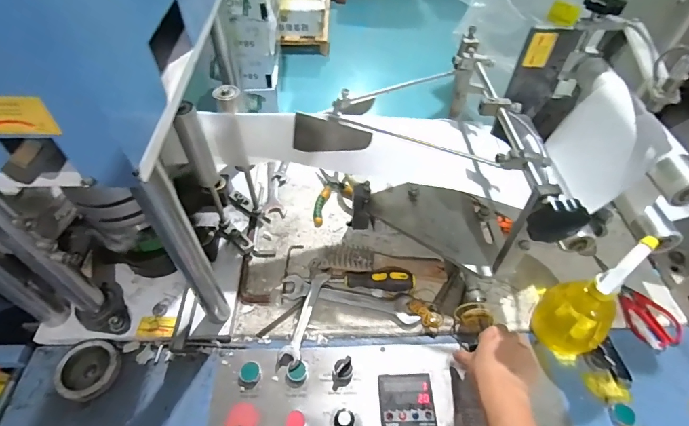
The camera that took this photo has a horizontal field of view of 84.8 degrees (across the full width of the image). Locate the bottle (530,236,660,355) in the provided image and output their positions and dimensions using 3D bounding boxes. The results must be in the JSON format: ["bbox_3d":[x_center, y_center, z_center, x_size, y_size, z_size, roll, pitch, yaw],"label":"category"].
[{"bbox_3d":[0.331,0.120,0.514,0.085,0.197,0.079,10,50,6],"label":"bottle"}]

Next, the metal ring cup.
[{"bbox_3d":[-0.353,0.212,0.520,0.076,0.028,0.070,1,50,-1],"label":"metal ring cup"}]

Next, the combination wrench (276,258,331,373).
[{"bbox_3d":[-0.060,0.152,0.597,0.037,0.017,0.187,11,50,8],"label":"combination wrench"}]

